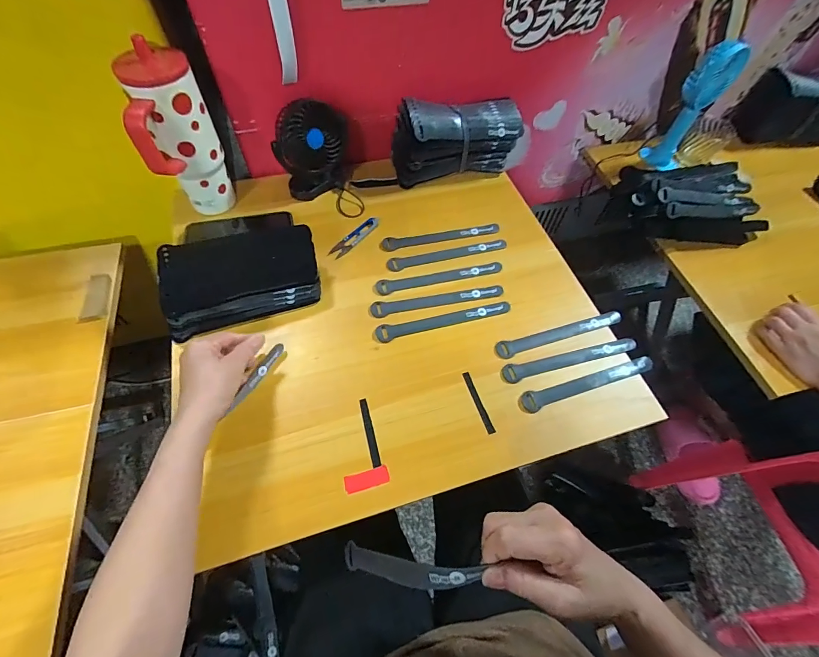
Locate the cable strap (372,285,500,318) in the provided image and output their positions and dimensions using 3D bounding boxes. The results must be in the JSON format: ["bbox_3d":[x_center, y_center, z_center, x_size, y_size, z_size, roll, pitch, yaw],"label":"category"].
[{"bbox_3d":[0.041,-0.041,0.556,0.193,0.008,0.023,-10,61,-8],"label":"cable strap"}]

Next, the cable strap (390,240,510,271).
[{"bbox_3d":[0.060,-0.117,0.600,0.190,0.008,0.024,-13,62,-10],"label":"cable strap"}]

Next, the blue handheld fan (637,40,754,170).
[{"bbox_3d":[0.527,-0.405,0.720,0.077,0.223,0.063,28,62,13],"label":"blue handheld fan"}]

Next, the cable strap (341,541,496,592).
[{"bbox_3d":[-0.009,0.219,0.350,0.019,0.167,0.024,33,53,-33],"label":"cable strap"}]

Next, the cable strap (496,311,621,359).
[{"bbox_3d":[0.210,0.006,0.527,0.190,0.009,0.024,-13,61,-10],"label":"cable strap"}]

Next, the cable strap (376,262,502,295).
[{"bbox_3d":[0.046,-0.077,0.577,0.191,0.009,0.024,-11,61,-9],"label":"cable strap"}]

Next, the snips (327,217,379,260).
[{"bbox_3d":[-0.087,-0.146,0.608,0.024,0.008,0.101,36,64,17],"label":"snips"}]

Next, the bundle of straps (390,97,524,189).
[{"bbox_3d":[0.080,-0.332,0.669,0.206,0.110,0.082,-13,61,-10],"label":"bundle of straps"}]

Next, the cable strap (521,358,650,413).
[{"bbox_3d":[0.234,0.071,0.497,0.190,0.011,0.024,-15,61,-11],"label":"cable strap"}]

